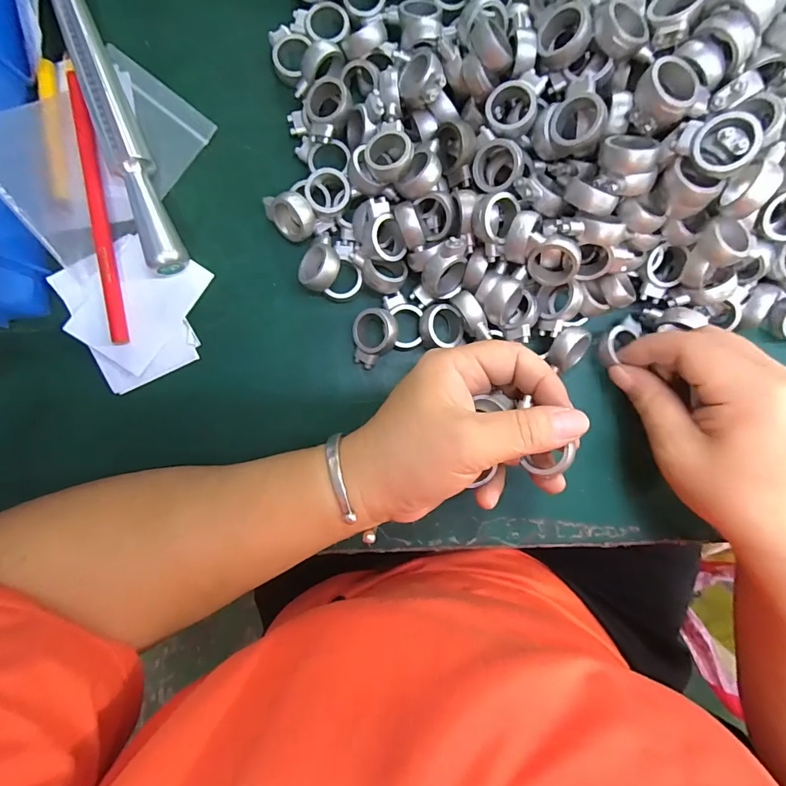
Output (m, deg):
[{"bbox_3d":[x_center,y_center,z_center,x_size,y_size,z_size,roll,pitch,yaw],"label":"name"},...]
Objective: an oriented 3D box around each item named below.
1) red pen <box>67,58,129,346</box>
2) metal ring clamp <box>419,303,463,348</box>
[{"bbox_3d":[-0.169,-0.107,0.249,0.012,0.008,0.157,-8,92,-1],"label":"red pen"},{"bbox_3d":[0.026,-0.039,0.253,0.024,0.013,0.024,14,87,-22],"label":"metal ring clamp"}]

